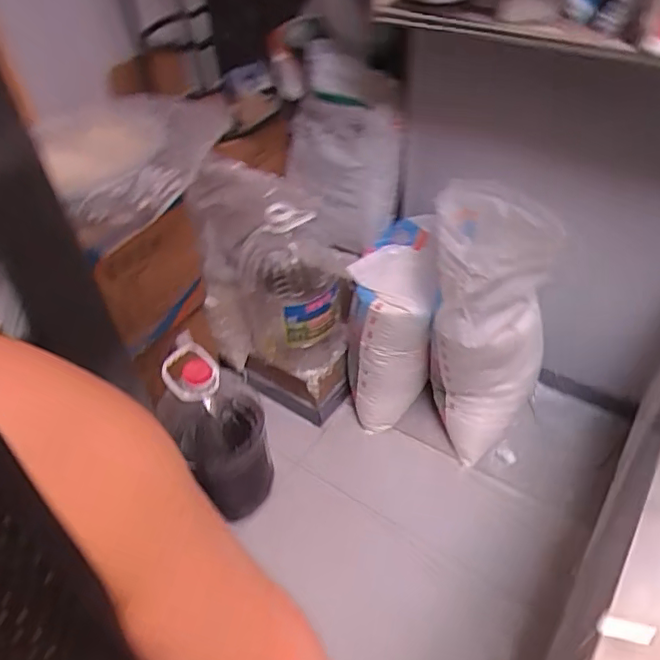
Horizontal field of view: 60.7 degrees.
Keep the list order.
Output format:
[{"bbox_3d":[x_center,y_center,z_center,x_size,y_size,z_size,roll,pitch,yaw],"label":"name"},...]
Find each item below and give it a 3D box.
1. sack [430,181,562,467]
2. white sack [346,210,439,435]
[{"bbox_3d":[0.430,-0.021,1.558,0.316,0.668,0.398,9,45,14],"label":"sack"},{"bbox_3d":[0.182,-0.048,1.695,0.234,0.557,0.411,3,44,8],"label":"white sack"}]

